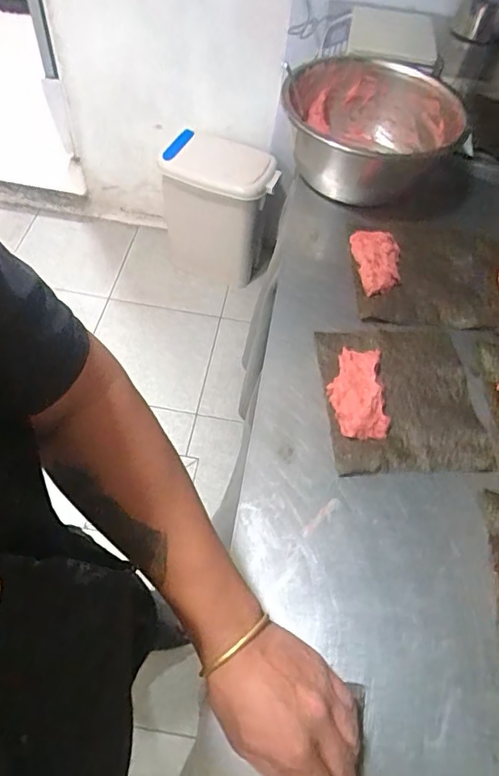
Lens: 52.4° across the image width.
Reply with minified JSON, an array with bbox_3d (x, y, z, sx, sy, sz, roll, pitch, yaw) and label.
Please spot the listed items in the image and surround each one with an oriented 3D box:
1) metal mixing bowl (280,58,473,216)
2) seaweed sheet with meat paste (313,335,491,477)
[{"bbox_3d":[0.210,-0.426,0.841,0.305,0.145,0.263,8,57,2],"label":"metal mixing bowl"},{"bbox_3d":[0.183,0.006,0.612,0.176,0.021,0.199,-1,57,-3],"label":"seaweed sheet with meat paste"}]

